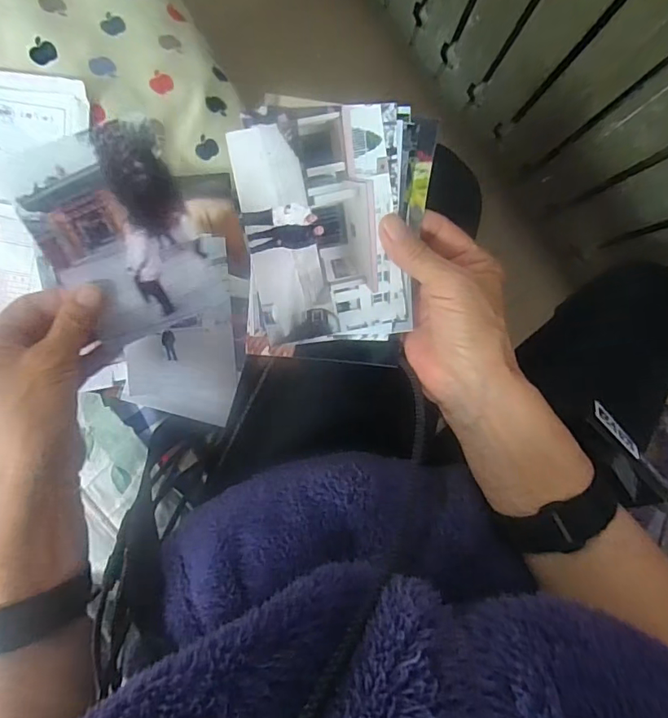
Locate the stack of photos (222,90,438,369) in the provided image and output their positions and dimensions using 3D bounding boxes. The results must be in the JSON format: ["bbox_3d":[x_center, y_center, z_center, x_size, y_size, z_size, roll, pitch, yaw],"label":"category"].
[{"bbox_3d":[-0.003,-0.072,0.302,0.111,0.005,0.150,4,106,-8],"label":"stack of photos"}]

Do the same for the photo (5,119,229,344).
[{"bbox_3d":[-0.129,-0.072,0.311,0.087,0.004,0.125,-22,125,-11],"label":"photo"}]

